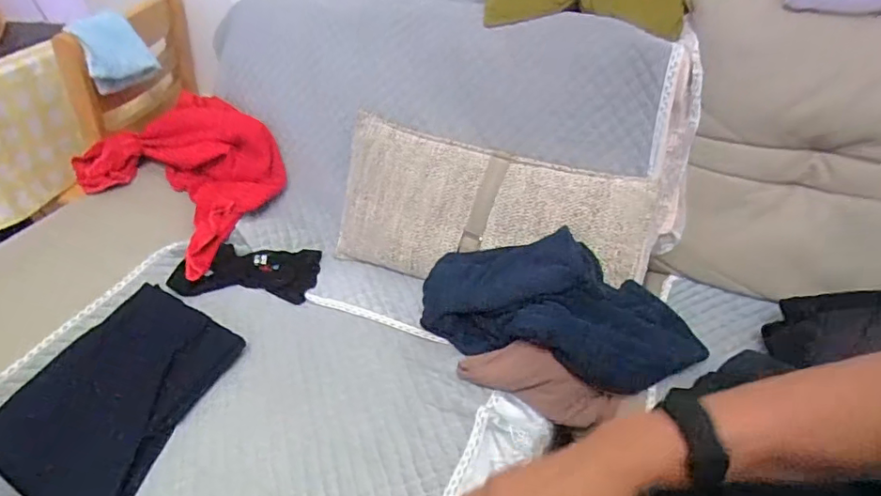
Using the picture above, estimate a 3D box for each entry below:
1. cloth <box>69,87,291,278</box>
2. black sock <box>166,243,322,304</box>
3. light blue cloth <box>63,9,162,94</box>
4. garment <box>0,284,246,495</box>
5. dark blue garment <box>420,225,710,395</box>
[{"bbox_3d":[-0.599,-0.193,1.261,0.485,0.099,0.359,35,70,13],"label":"cloth"},{"bbox_3d":[-0.408,0.048,1.141,0.294,0.040,0.149,0,39,8],"label":"black sock"},{"bbox_3d":[-0.758,-0.461,1.261,0.149,0.156,0.038,-20,41,-17],"label":"light blue cloth"},{"bbox_3d":[-0.540,0.228,0.890,0.292,0.077,0.357,13,43,22],"label":"garment"},{"bbox_3d":[0.198,0.092,0.915,0.459,0.107,0.216,10,42,20],"label":"dark blue garment"}]

